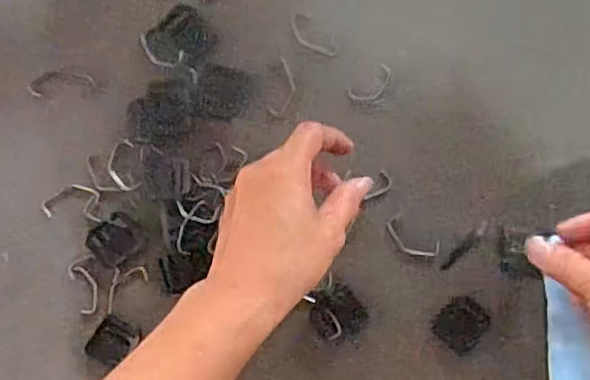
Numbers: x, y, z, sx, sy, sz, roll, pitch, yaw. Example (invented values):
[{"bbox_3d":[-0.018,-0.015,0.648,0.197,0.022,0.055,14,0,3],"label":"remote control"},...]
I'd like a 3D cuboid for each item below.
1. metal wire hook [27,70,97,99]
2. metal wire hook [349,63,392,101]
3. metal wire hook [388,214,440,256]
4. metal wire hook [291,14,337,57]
[{"bbox_3d":[-0.158,-0.073,0.420,0.047,0.004,0.017,-8,88,1],"label":"metal wire hook"},{"bbox_3d":[0.054,-0.071,0.420,0.033,0.004,0.017,-36,88,0],"label":"metal wire hook"},{"bbox_3d":[0.079,0.034,0.418,0.039,0.004,0.019,35,90,2],"label":"metal wire hook"},{"bbox_3d":[0.013,-0.104,0.418,0.039,0.004,0.018,40,90,2],"label":"metal wire hook"}]

